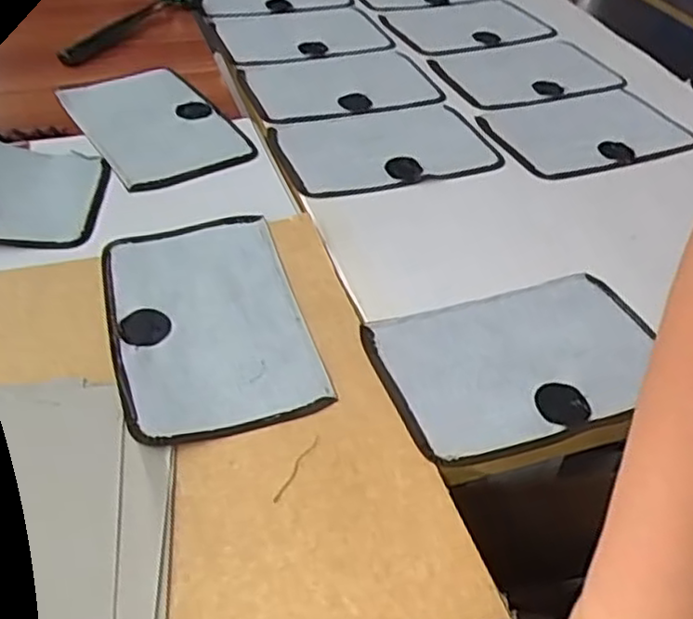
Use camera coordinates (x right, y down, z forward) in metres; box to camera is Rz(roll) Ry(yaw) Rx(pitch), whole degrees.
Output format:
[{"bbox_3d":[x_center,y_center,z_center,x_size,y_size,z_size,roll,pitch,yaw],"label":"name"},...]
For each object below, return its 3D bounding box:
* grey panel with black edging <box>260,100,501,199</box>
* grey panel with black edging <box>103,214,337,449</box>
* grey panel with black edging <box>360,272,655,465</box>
[{"bbox_3d":[0.037,-0.178,0.753,0.221,0.010,0.151,-13,46,-17],"label":"grey panel with black edging"},{"bbox_3d":[-0.108,0.003,0.548,0.140,0.009,0.223,-11,46,-15],"label":"grey panel with black edging"},{"bbox_3d":[0.132,0.035,0.532,0.216,0.007,0.134,-14,47,-18],"label":"grey panel with black edging"}]

